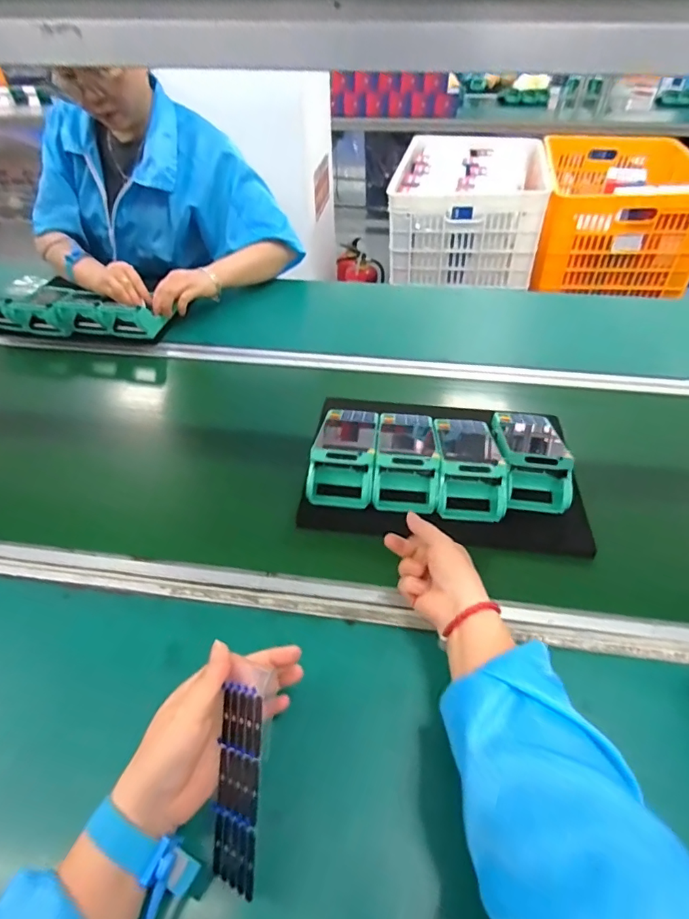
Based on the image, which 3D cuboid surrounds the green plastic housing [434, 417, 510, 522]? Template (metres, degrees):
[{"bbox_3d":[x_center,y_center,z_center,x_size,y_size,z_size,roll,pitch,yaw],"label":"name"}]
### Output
[{"bbox_3d":[0.155,-0.005,0.587,0.078,0.048,0.163,6,44,4],"label":"green plastic housing"}]

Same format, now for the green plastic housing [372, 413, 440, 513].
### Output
[{"bbox_3d":[0.076,-0.013,0.595,0.082,0.049,0.168,6,44,4],"label":"green plastic housing"}]

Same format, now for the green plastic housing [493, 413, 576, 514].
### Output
[{"bbox_3d":[0.236,-0.014,0.600,0.082,0.062,0.164,8,44,6],"label":"green plastic housing"}]

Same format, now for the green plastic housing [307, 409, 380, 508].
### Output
[{"bbox_3d":[0.003,-0.021,0.600,0.074,0.052,0.164,6,44,4],"label":"green plastic housing"}]

